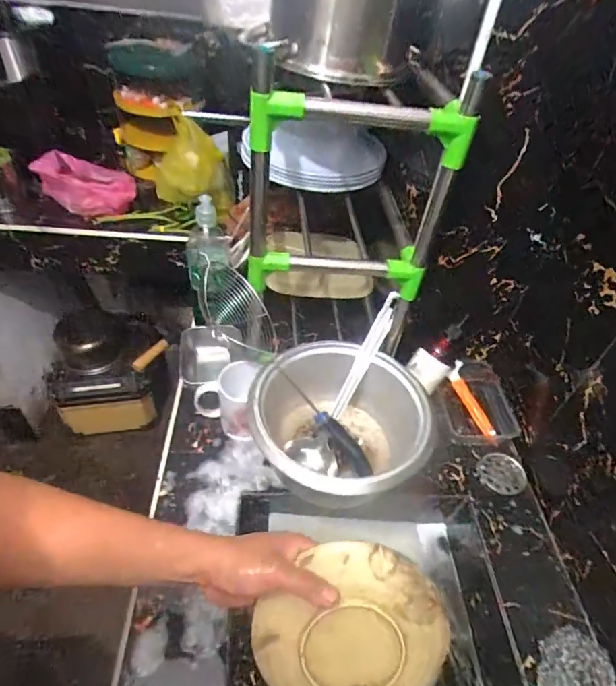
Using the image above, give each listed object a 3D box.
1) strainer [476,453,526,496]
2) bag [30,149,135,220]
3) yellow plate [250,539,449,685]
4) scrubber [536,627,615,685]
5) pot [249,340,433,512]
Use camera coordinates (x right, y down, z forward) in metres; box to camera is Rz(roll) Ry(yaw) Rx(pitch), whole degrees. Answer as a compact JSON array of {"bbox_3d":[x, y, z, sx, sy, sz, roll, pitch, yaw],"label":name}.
[{"bbox_3d":[0.307,0.206,0.703,0.072,0.010,0.068,4,45,-4],"label":"strainer"},{"bbox_3d":[-0.529,-0.383,1.078,0.188,0.170,0.133,-29,55,-31],"label":"bag"},{"bbox_3d":[0.044,0.281,0.417,0.175,0.021,0.169,-40,94,0],"label":"yellow plate"},{"bbox_3d":[0.300,0.378,0.503,0.075,0.036,0.101,33,50,24],"label":"scrubber"},{"bbox_3d":[0.042,0.126,0.662,0.238,0.127,0.244,4,45,-4],"label":"pot"}]

